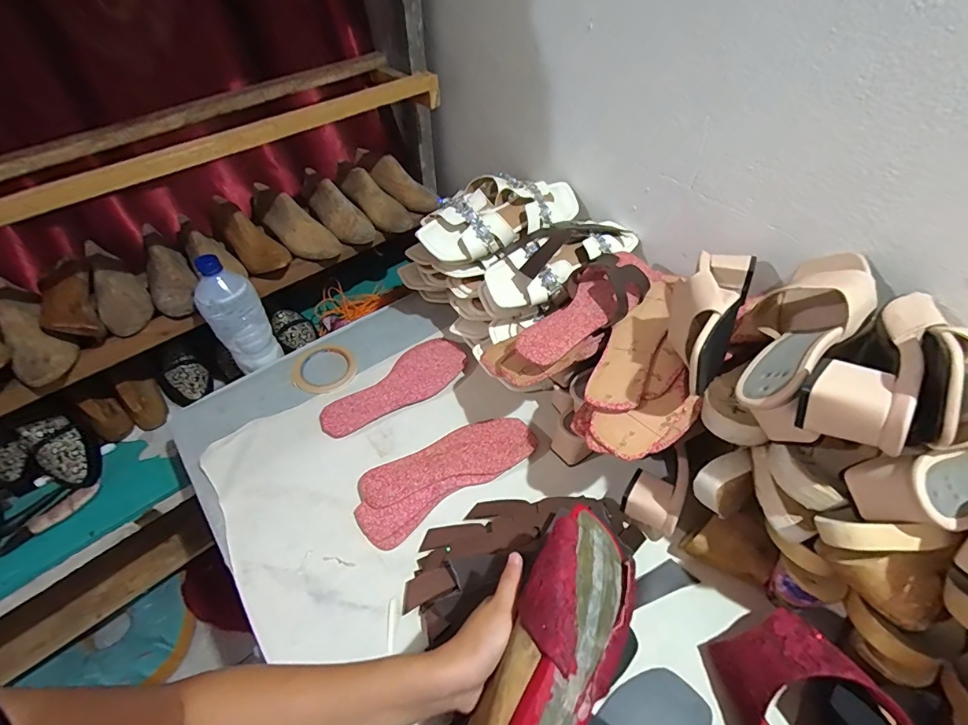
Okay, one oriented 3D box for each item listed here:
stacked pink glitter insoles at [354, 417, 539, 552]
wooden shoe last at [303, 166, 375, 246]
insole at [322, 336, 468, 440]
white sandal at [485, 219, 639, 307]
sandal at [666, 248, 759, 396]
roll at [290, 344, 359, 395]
[{"bbox_3d":[-0.052,0.145,0.608,0.248,0.016,0.094,-28,54,-21],"label":"stacked pink glitter insoles"},{"bbox_3d":[-0.305,-0.323,0.907,0.074,0.094,0.246,-27,54,-20],"label":"wooden shoe last"},{"bbox_3d":[-0.130,0.038,0.697,0.095,0.014,0.243,36,58,23],"label":"insole"},{"bbox_3d":[0.115,-0.153,0.644,0.244,0.050,0.104,-30,55,-23],"label":"white sandal"},{"bbox_3d":[0.240,-0.050,0.484,0.066,0.095,0.234,24,39,21],"label":"sandal"},{"bbox_3d":[-0.262,0.008,0.732,0.099,0.012,0.108,-1,49,1],"label":"roll"}]

